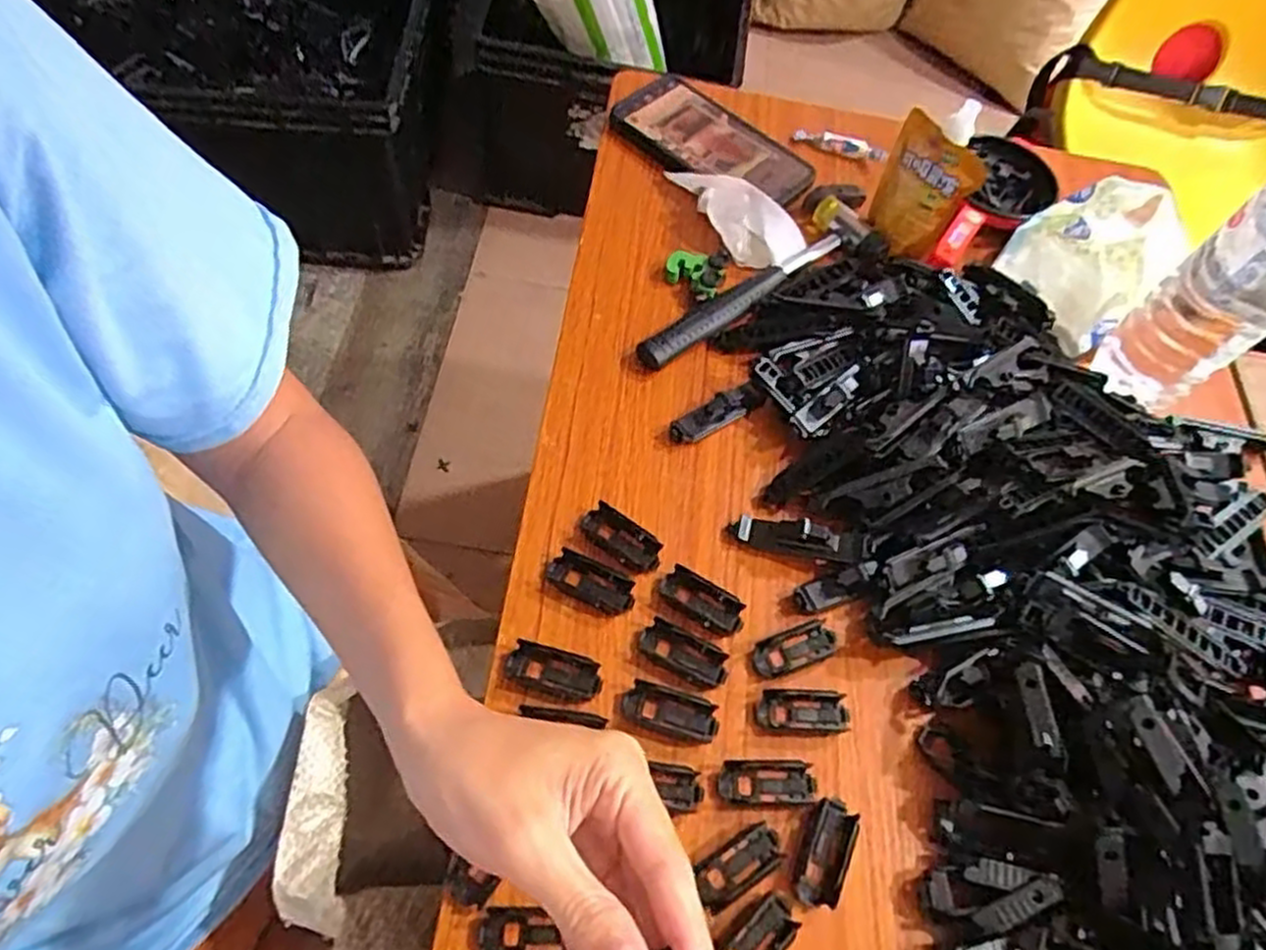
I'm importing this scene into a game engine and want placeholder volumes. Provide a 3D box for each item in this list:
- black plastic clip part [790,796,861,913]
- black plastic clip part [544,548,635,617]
[{"bbox_3d":[0.095,0.185,0.378,0.022,0.007,0.050,26,60,7],"label":"black plastic clip part"},{"bbox_3d":[-0.024,0.060,0.432,0.051,0.007,0.022,25,60,6],"label":"black plastic clip part"}]

